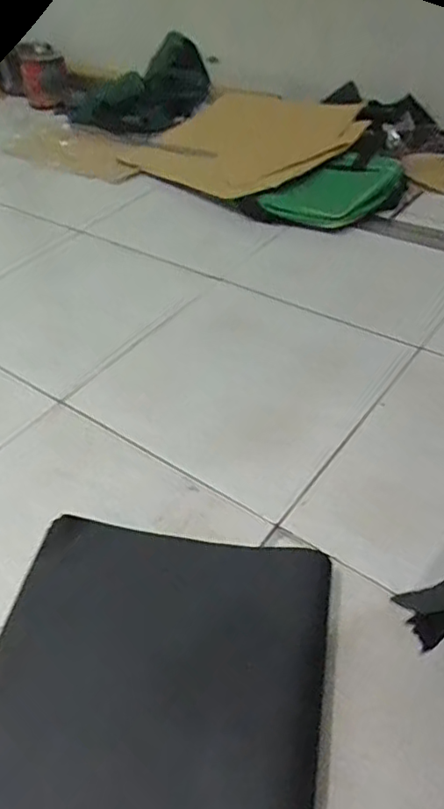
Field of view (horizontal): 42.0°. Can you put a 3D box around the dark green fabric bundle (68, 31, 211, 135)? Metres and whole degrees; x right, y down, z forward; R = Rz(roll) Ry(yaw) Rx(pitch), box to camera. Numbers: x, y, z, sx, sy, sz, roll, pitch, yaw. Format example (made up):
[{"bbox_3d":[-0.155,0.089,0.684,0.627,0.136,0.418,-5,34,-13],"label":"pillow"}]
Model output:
[{"bbox_3d":[-0.247,-0.915,1.713,0.397,0.177,0.128,-17,44,13],"label":"dark green fabric bundle"}]

